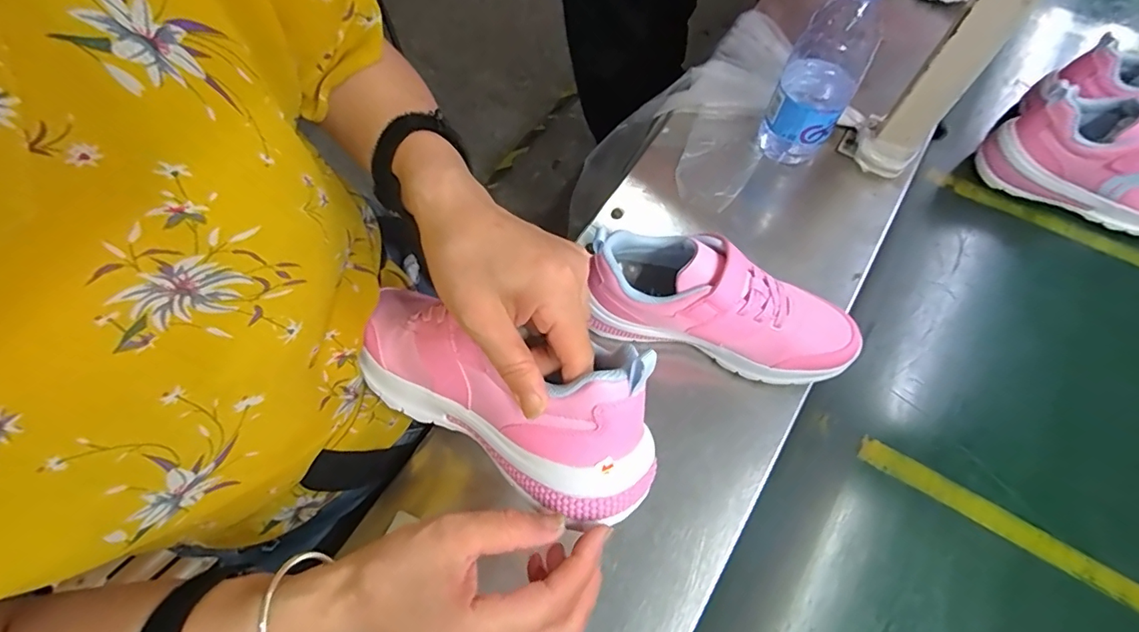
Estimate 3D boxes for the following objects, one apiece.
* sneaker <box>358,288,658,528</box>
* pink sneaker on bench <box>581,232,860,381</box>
[{"bbox_3d":[-0.058,0.037,0.333,0.246,0.107,0.071,20,22,29],"label":"sneaker"},{"bbox_3d":[0.137,-0.010,0.435,0.220,0.092,0.084,11,64,6],"label":"pink sneaker on bench"}]

